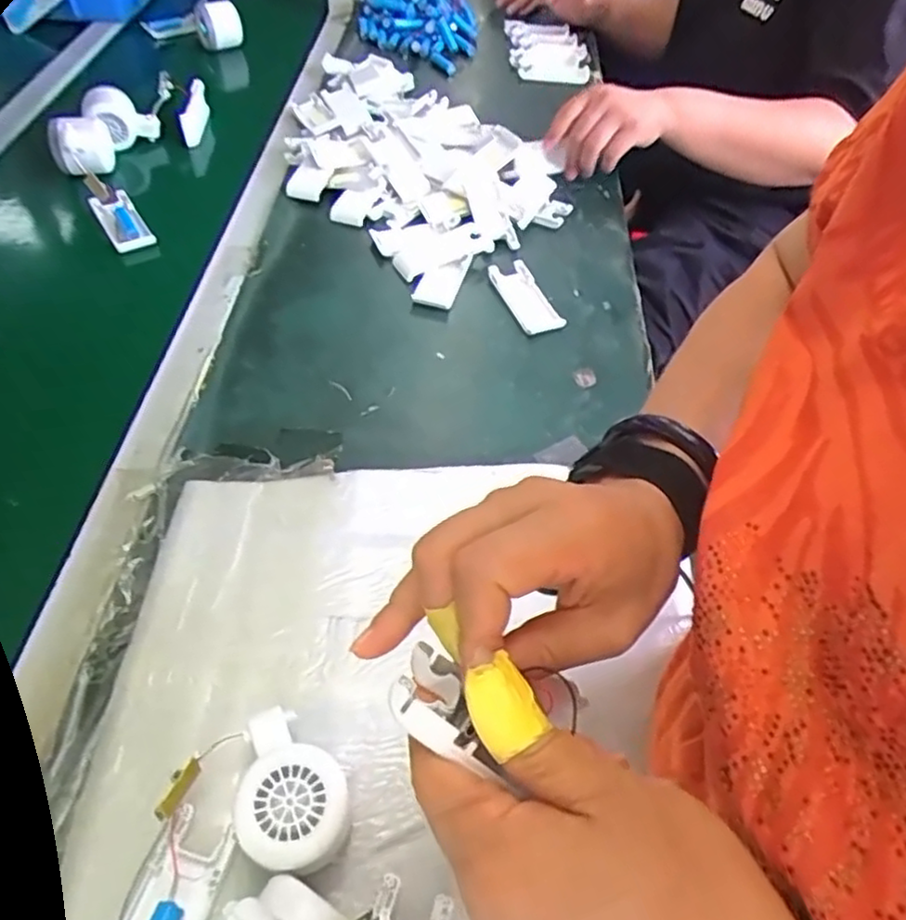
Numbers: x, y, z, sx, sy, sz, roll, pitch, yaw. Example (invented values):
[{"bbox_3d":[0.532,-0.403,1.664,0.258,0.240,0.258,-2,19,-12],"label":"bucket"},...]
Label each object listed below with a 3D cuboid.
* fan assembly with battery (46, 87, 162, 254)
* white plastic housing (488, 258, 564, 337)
[{"bbox_3d":[-0.377,-0.325,0.755,0.112,0.074,0.242,-14,54,-15],"label":"fan assembly with battery"},{"bbox_3d":[0.074,-0.168,0.700,0.042,0.007,0.101,-15,54,-16],"label":"white plastic housing"}]

